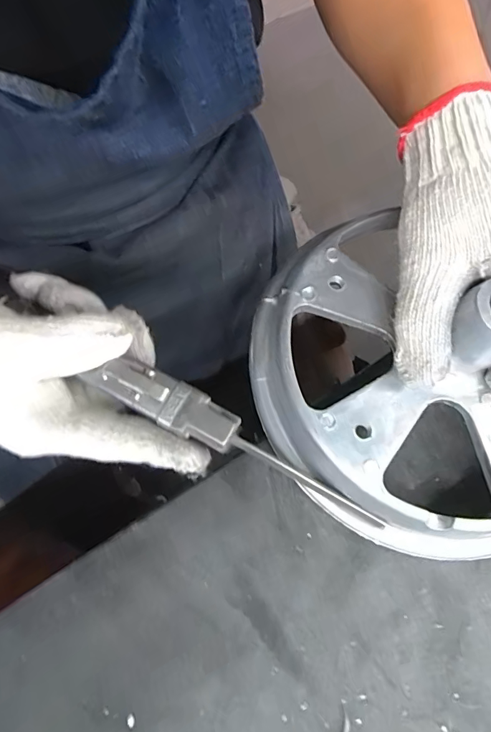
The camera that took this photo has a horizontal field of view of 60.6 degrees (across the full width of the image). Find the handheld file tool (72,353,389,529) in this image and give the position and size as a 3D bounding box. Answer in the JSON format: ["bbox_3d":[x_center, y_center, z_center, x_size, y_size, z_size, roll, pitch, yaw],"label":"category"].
[{"bbox_3d":[-0.004,0.040,0.225,0.169,0.016,0.022,29,72,-3],"label":"handheld file tool"}]

